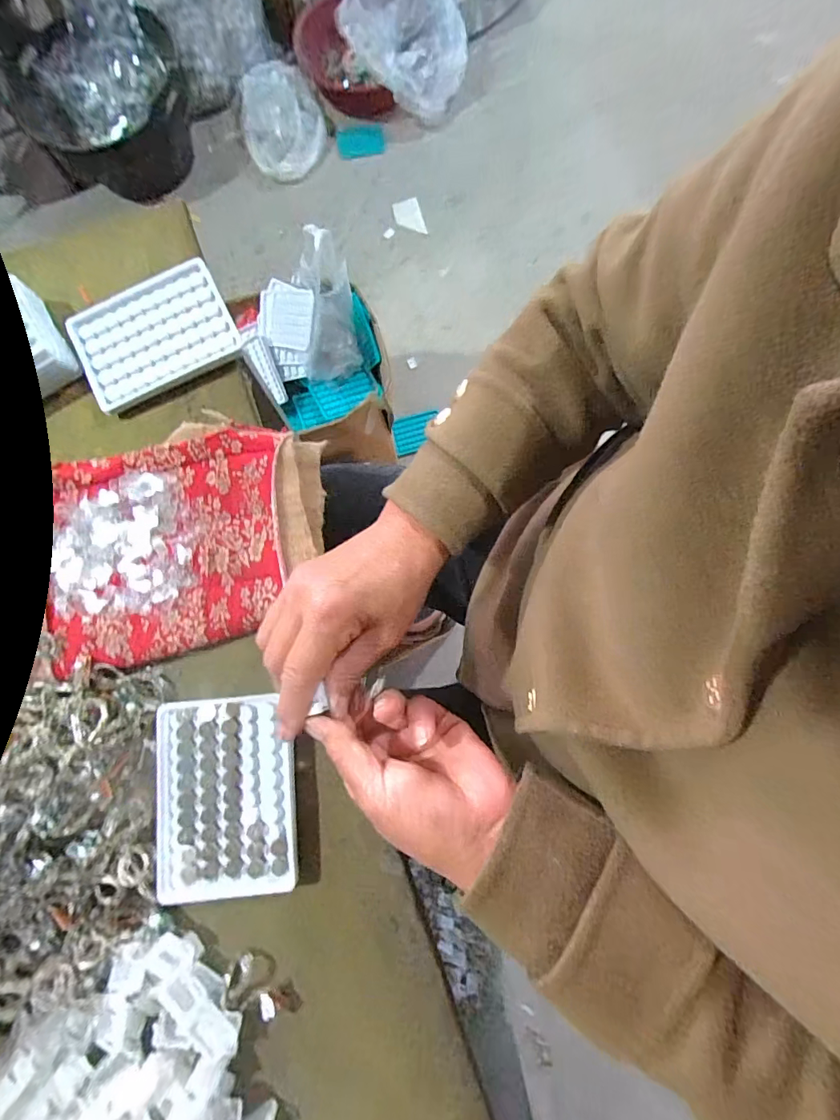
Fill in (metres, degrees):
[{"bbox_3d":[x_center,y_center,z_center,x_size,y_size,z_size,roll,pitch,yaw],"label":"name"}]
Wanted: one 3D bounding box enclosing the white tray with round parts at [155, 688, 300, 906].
[{"bbox_3d":[-0.138,0.164,0.325,0.096,0.011,0.127,-5,79,-1],"label":"white tray with round parts"}]

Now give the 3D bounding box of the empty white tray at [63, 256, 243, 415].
[{"bbox_3d":[-0.228,-0.195,0.395,0.129,0.010,0.102,-25,80,-5],"label":"empty white tray"}]

